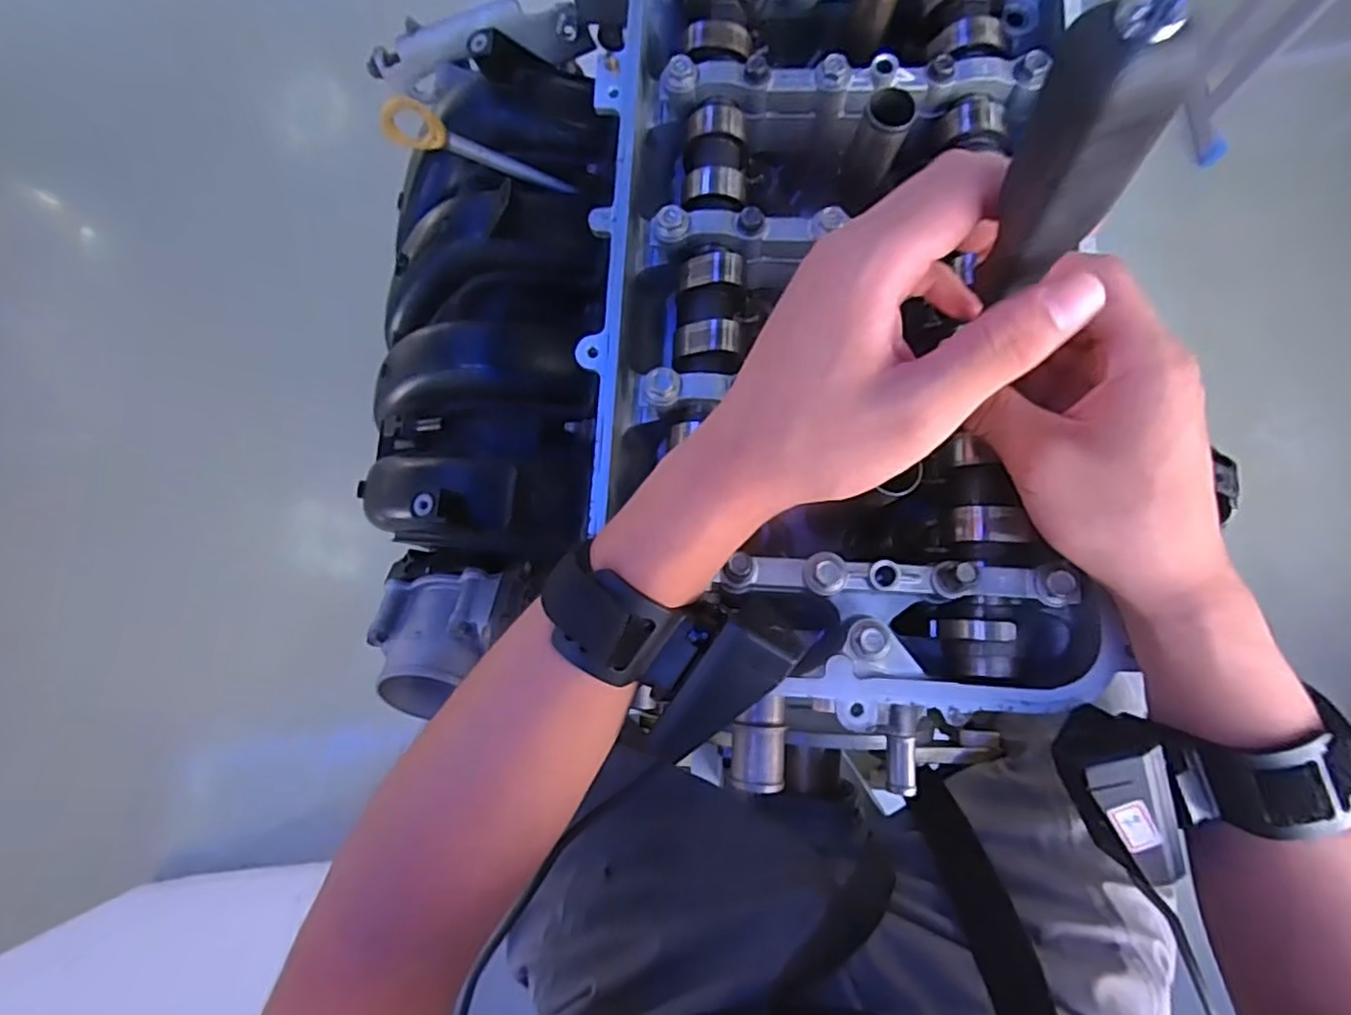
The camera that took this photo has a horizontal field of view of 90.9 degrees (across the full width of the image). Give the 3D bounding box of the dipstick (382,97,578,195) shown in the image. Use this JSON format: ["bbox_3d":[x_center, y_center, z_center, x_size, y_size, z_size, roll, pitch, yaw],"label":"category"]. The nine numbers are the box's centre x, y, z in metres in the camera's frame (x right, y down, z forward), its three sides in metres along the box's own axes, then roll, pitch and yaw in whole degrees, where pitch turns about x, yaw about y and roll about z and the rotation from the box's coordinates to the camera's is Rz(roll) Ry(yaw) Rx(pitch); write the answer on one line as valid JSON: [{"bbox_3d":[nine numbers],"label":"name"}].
[{"bbox_3d":[-0.122,-0.225,0.423,0.117,0.019,0.022,12,83,-24],"label":"dipstick"}]

